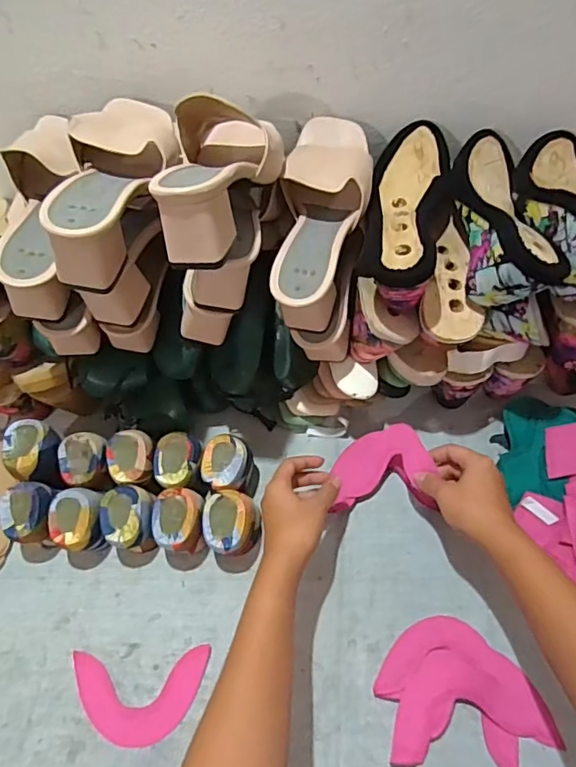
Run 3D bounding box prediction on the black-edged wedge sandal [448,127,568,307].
[{"bbox_3d":[0.207,-0.173,0.516,0.069,0.068,0.217,-1,58,3],"label":"black-edged wedge sandal"}]

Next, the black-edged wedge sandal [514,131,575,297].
[{"bbox_3d":[0.274,-0.167,0.518,0.082,0.079,0.230,4,45,6],"label":"black-edged wedge sandal"}]

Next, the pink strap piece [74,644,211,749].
[{"bbox_3d":[-0.143,0.300,0.511,0.129,0.005,0.079,-3,56,-1],"label":"pink strap piece"}]

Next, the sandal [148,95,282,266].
[{"bbox_3d":[-0.052,-0.194,0.457,0.085,0.075,0.221,0,48,4],"label":"sandal"}]

